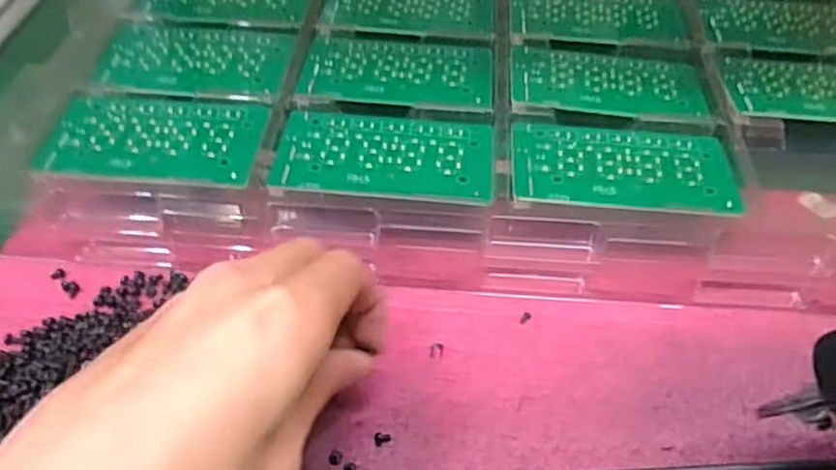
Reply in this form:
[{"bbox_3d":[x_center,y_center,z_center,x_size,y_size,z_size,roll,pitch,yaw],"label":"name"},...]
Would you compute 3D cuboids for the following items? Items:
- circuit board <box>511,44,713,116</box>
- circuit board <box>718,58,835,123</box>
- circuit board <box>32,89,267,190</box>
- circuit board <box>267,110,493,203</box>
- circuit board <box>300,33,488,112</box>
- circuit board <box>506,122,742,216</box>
[{"bbox_3d":[0.106,-0.088,0.381,0.105,0.004,0.058,4,47,0],"label":"circuit board"},{"bbox_3d":[0.223,-0.080,0.372,0.104,0.004,0.060,3,45,1],"label":"circuit board"},{"bbox_3d":[-0.132,-0.050,0.344,0.104,0.010,0.056,6,54,3],"label":"circuit board"},{"bbox_3d":[-0.016,-0.041,0.340,0.106,0.004,0.057,5,49,1],"label":"circuit board"},{"bbox_3d":[-0.011,-0.093,0.384,0.104,0.004,0.060,5,49,2],"label":"circuit board"},{"bbox_3d":[0.100,-0.034,0.335,0.105,0.004,0.058,4,46,2],"label":"circuit board"}]

